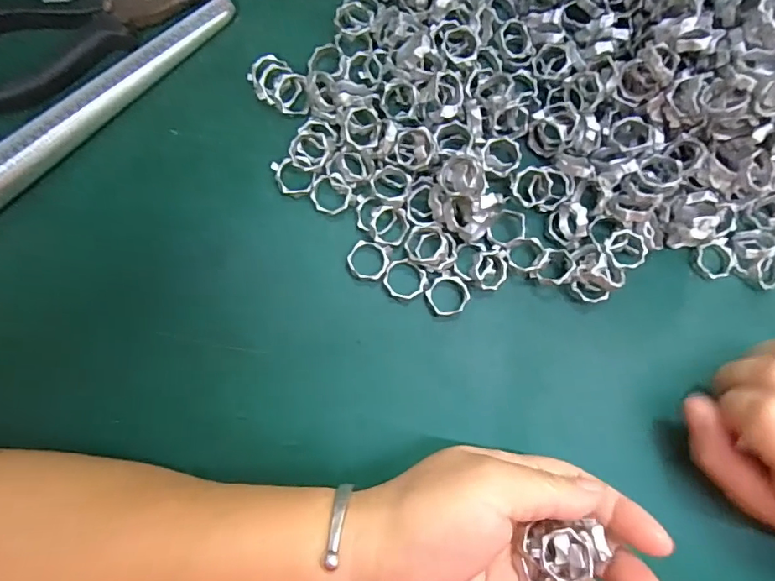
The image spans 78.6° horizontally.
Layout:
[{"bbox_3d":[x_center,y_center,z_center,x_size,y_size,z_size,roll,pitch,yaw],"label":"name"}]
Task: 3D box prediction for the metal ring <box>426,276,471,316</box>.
[{"bbox_3d":[0.032,0.003,0.247,0.020,0.006,0.021,1,82,-5],"label":"metal ring"}]

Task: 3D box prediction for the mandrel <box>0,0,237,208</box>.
[{"bbox_3d":[-0.168,-0.071,0.229,0.022,0.026,0.236,44,81,2],"label":"mandrel"}]

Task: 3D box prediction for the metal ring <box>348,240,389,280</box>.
[{"bbox_3d":[-0.010,-0.015,0.245,0.020,0.005,0.019,1,82,-5],"label":"metal ring"}]

